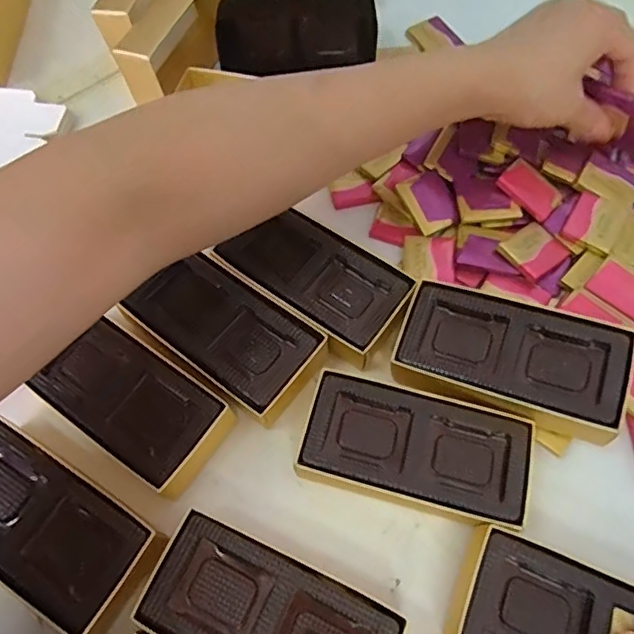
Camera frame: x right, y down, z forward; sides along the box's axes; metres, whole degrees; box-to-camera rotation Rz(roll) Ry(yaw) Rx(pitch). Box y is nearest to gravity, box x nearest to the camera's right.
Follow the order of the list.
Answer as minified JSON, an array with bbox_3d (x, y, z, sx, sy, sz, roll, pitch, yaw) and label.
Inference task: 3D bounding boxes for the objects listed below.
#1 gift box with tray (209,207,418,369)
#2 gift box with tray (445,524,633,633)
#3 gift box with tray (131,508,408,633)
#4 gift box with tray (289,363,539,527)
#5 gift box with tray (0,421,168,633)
[{"bbox_3d":[-0.001,-0.023,0.338,0.106,0.032,0.058,33,70,17],"label":"gift box with tray"},{"bbox_3d":[0.116,0.145,0.259,0.106,0.028,0.060,24,70,12],"label":"gift box with tray"},{"bbox_3d":[-0.021,0.142,0.266,0.112,0.033,0.054,23,67,12],"label":"gift box with tray"},{"bbox_3d":[0.051,0.069,0.299,0.112,0.029,0.057,13,65,8],"label":"gift box with tray"},{"bbox_3d":[-0.136,0.106,0.285,0.115,0.032,0.056,29,68,15],"label":"gift box with tray"}]

